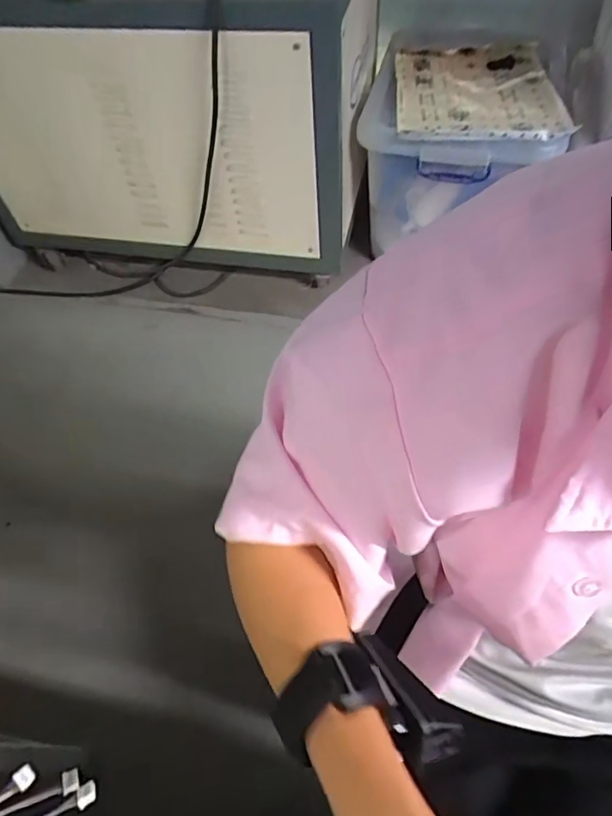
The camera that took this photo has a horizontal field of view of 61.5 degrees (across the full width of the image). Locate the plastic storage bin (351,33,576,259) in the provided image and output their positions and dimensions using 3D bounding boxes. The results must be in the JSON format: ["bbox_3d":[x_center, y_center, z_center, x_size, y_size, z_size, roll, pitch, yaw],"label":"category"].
[{"bbox_3d":[0.422,-0.732,1.441,0.450,0.368,0.587,12,58,11],"label":"plastic storage bin"}]

